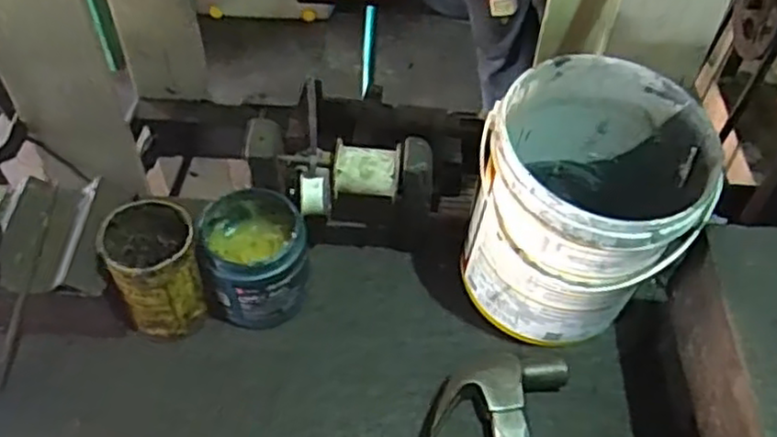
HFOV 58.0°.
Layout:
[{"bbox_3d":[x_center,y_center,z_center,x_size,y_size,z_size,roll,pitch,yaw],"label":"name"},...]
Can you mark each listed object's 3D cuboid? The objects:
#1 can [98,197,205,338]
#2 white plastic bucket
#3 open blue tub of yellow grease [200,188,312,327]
[{"bbox_3d":[-0.202,0.043,0.618,0.071,0.106,0.086,-14,52,-14],"label":"can"},{"bbox_3d":[0.166,-0.003,0.611,0.168,0.202,0.172,1,50,-1],"label":"white plastic bucket"},{"bbox_3d":[-0.119,0.037,0.636,0.090,0.098,0.094,1,50,-1],"label":"open blue tub of yellow grease"}]

